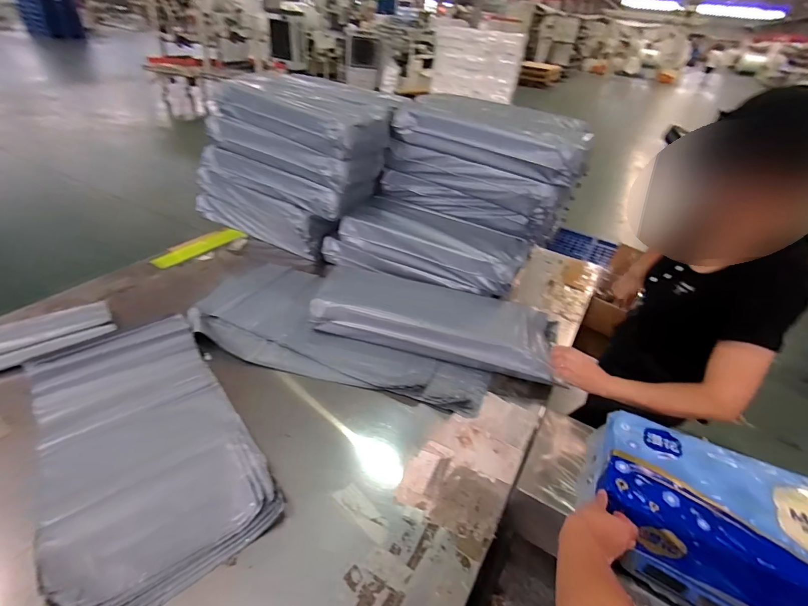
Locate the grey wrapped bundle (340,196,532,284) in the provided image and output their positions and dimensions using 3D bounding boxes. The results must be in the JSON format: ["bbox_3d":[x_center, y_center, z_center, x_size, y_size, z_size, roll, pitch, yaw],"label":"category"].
[{"bbox_3d":[0.111,-0.220,1.384,0.620,0.120,0.268,22,39,19],"label":"grey wrapped bundle"}]

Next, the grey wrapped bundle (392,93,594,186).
[{"bbox_3d":[0.299,-0.591,1.360,0.682,0.127,0.365,24,39,21],"label":"grey wrapped bundle"}]

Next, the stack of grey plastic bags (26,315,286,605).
[{"bbox_3d":[-0.577,0.275,0.860,0.355,0.034,0.705,-22,45,-34],"label":"stack of grey plastic bags"}]

